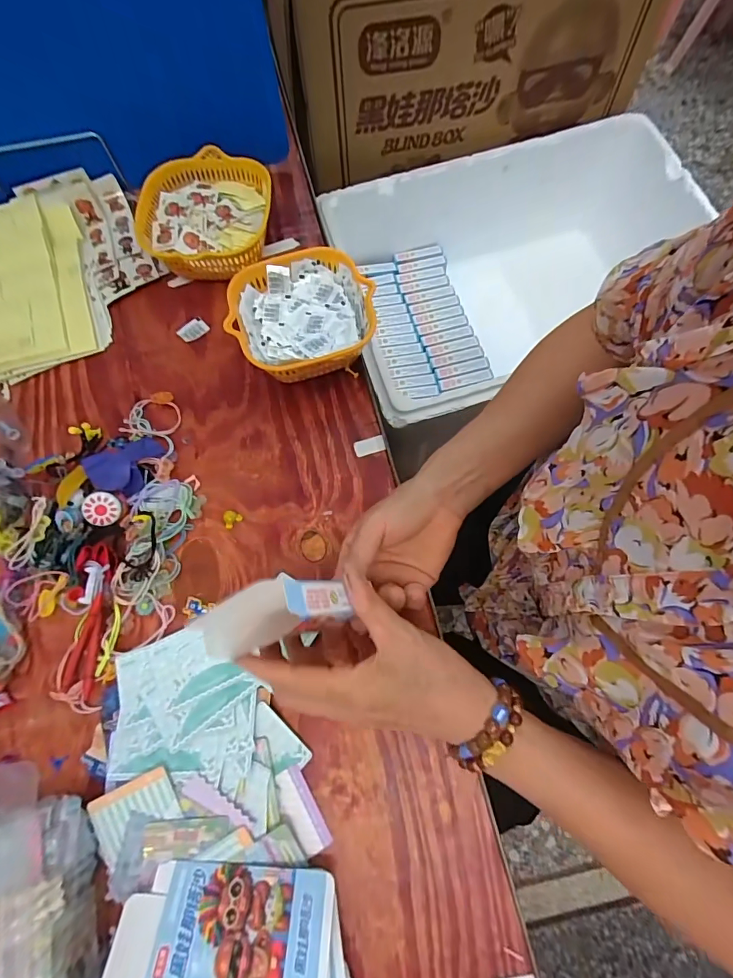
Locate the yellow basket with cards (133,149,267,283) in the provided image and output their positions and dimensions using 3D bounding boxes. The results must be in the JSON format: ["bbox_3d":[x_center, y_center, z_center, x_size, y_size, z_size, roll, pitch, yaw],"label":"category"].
[{"bbox_3d":[-0.200,-0.310,0.509,0.165,0.065,0.142,2,71,1],"label":"yellow basket with cards"}]

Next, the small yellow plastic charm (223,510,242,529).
[{"bbox_3d":[-0.133,0.028,0.427,0.018,0.004,0.017,0,71,0],"label":"small yellow plastic charm"}]

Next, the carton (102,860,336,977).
[{"bbox_3d":[-0.100,0.314,0.299,0.149,0.007,0.083,2,49,1],"label":"carton"}]

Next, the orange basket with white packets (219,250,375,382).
[{"bbox_3d":[-0.066,-0.174,0.465,0.144,0.065,0.137,-17,72,-6],"label":"orange basket with white packets"}]

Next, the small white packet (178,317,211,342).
[{"bbox_3d":[-0.202,-0.185,0.505,0.033,0.004,0.025,-43,76,-13],"label":"small white packet"}]

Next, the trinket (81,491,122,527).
[{"bbox_3d":[-0.250,0.019,0.410,0.033,0.004,0.032,-2,97,-15],"label":"trinket"}]

